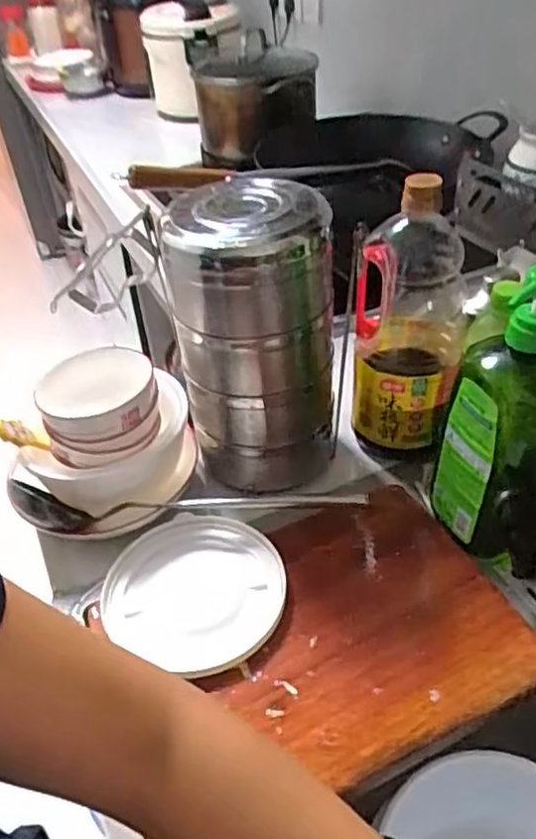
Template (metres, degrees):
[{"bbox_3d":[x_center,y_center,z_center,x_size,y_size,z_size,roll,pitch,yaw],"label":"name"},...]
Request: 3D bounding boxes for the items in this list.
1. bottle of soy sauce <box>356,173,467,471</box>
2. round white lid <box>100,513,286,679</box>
[{"bbox_3d":[0.142,-0.099,0.653,0.102,0.283,0.110,2,40,8],"label":"bottle of soy sauce"},{"bbox_3d":[-0.068,0.154,0.597,0.159,0.013,0.148,-3,40,2],"label":"round white lid"}]

